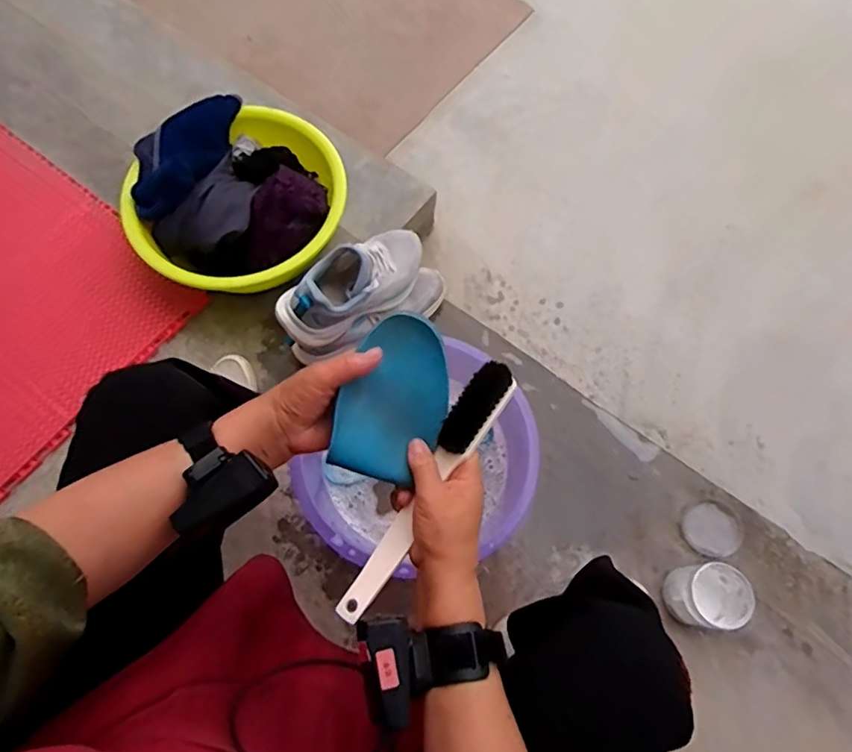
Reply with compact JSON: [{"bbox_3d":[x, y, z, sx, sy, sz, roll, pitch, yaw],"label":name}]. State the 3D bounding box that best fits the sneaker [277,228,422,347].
[{"bbox_3d":[-0.095,-0.158,0.833,0.100,0.105,0.258,41,52,15],"label":"sneaker"}]

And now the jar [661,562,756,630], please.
[{"bbox_3d":[0.386,0.306,0.782,0.087,0.097,0.086,-1,69,-1],"label":"jar"}]

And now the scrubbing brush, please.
[{"bbox_3d":[0.001,0.087,0.442,0.032,0.026,0.225,33,85,13],"label":"scrubbing brush"}]

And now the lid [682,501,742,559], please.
[{"bbox_3d":[0.435,0.235,0.856,0.076,0.018,0.078,0,69,0],"label":"lid"}]

